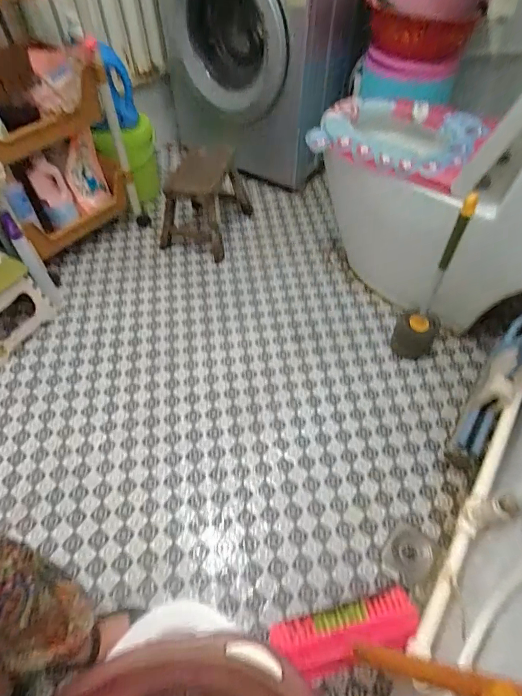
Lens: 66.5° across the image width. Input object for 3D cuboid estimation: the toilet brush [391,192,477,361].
[{"bbox_3d":[0.447,-0.147,0.991,0.112,0.476,0.104,30,59,18],"label":"toilet brush"}]

